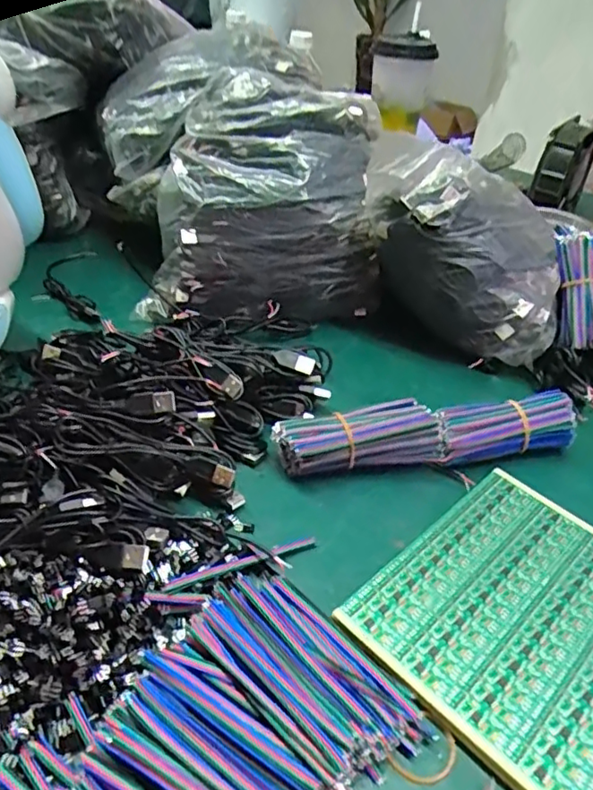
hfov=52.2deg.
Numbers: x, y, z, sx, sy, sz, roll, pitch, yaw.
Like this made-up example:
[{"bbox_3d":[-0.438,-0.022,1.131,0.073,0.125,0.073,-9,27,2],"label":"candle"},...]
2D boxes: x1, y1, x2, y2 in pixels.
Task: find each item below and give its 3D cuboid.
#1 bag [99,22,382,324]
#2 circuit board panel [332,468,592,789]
[{"bbox_3d":[-0.062,-0.211,0.601,0.245,0.202,0.245,-6,39,-11],"label":"bag"},{"bbox_3d":[0.148,0.131,0.316,0.167,0.008,0.195,-29,48,-34],"label":"circuit board panel"}]

